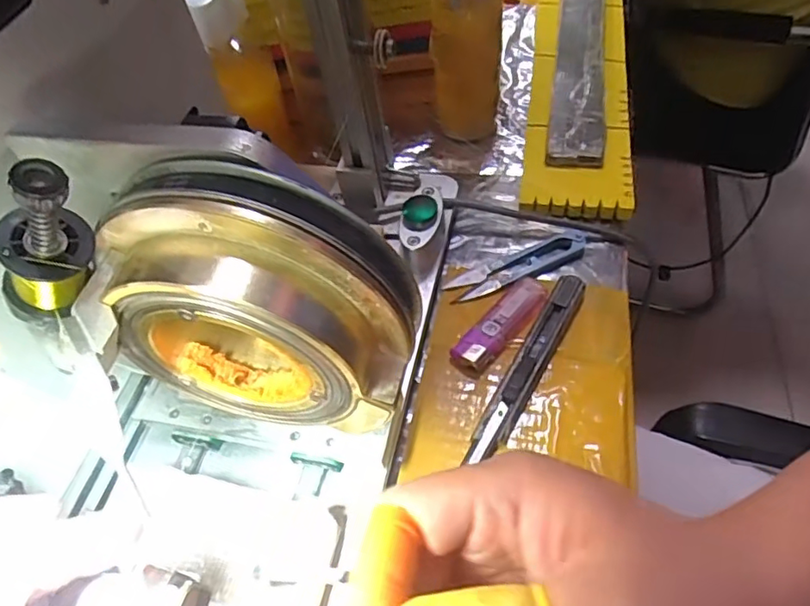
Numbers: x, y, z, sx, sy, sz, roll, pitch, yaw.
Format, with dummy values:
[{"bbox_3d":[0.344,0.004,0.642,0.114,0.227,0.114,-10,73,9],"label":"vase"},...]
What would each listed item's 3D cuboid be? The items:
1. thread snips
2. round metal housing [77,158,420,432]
[{"bbox_3d":[0.080,-0.026,0.406,0.104,0.014,0.027,-21,55,-9],"label":"thread snips"},{"bbox_3d":[-0.052,0.002,0.208,0.103,0.093,0.045,10,56,13],"label":"round metal housing"}]

